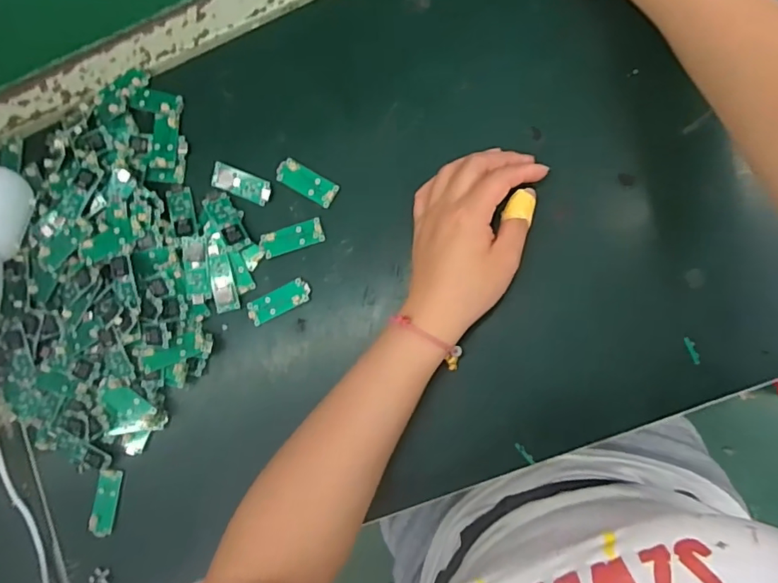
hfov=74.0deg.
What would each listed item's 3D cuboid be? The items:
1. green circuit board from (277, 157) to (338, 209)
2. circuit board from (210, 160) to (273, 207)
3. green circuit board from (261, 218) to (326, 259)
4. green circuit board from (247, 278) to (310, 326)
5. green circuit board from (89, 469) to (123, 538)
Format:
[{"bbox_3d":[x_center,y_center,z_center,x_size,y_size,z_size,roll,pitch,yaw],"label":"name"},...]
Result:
[{"bbox_3d":[-0.065,-0.086,0.409,0.051,0.004,0.020,31,90,9],"label":"green circuit board"},{"bbox_3d":[-0.119,-0.086,0.415,0.052,0.006,0.020,24,89,9],"label":"circuit board"},{"bbox_3d":[-0.076,-0.042,0.405,0.048,0.004,0.020,-18,82,1],"label":"green circuit board"},{"bbox_3d":[-0.086,0.008,0.403,0.051,0.004,0.019,-26,82,5],"label":"green circuit board"},{"bbox_3d":[-0.225,0.168,0.411,0.017,0.005,0.051,11,86,-19],"label":"green circuit board"}]

